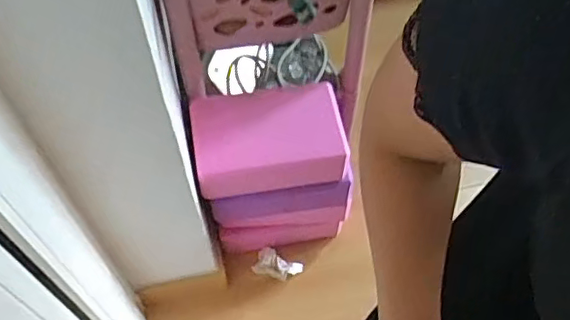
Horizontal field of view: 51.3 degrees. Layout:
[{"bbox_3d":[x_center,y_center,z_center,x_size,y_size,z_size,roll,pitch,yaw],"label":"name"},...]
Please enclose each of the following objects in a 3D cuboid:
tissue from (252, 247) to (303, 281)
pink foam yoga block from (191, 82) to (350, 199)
[{"bbox_3d":[-0.010,0.188,1.063,0.086,0.051,0.047,12,59,8],"label":"tissue"},{"bbox_3d":[-0.025,-0.034,0.923,0.225,0.078,0.139,-8,58,-4],"label":"pink foam yoga block"}]

